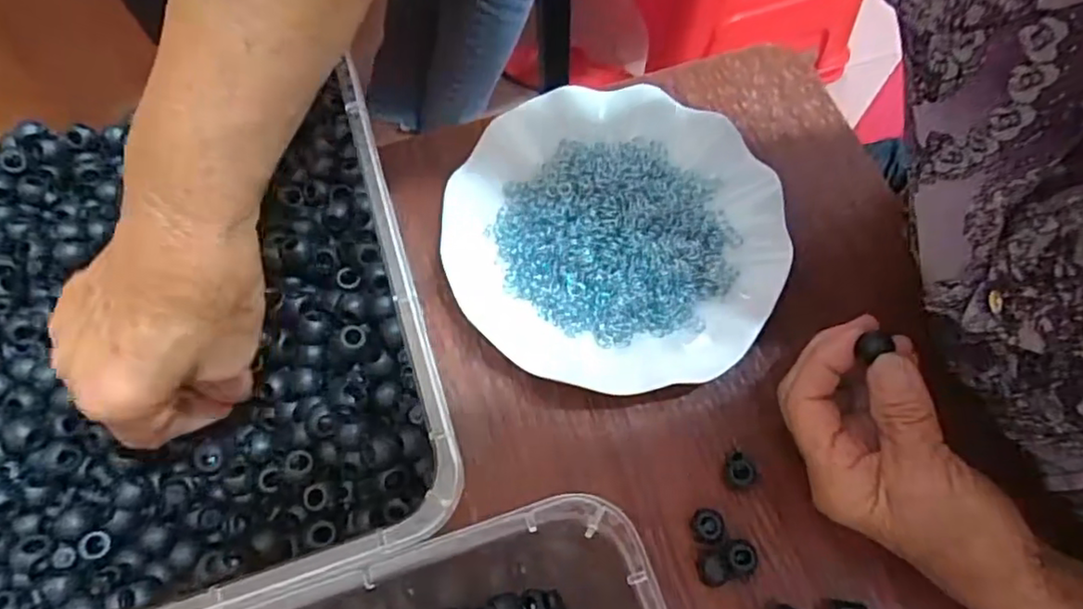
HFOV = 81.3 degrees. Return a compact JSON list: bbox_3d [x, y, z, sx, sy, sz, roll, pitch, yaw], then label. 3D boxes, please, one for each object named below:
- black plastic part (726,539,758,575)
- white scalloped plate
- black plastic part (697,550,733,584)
[{"bbox_3d":[0.093,0.117,0.293,0.015,0.005,0.015,0,66,1],"label":"black plastic part"},{"bbox_3d":[0.040,-0.041,0.353,0.177,0.039,0.175,0,66,1],"label":"white scalloped plate"},{"bbox_3d":[0.079,0.123,0.294,0.014,0.010,0.014,-18,67,-7],"label":"black plastic part"}]

